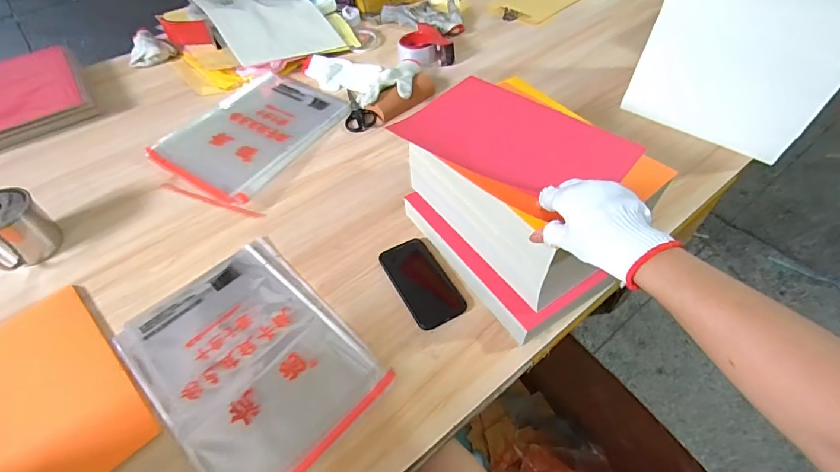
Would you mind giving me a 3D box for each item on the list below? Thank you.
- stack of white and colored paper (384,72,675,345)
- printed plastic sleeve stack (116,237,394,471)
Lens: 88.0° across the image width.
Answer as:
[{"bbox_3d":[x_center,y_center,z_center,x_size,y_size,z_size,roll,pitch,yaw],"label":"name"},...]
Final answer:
[{"bbox_3d":[0.140,-0.065,0.643,0.255,0.167,0.320,-33,58,-23],"label":"stack of white and colored paper"},{"bbox_3d":[-0.227,0.159,0.589,0.335,0.009,0.234,37,60,26],"label":"printed plastic sleeve stack"}]

